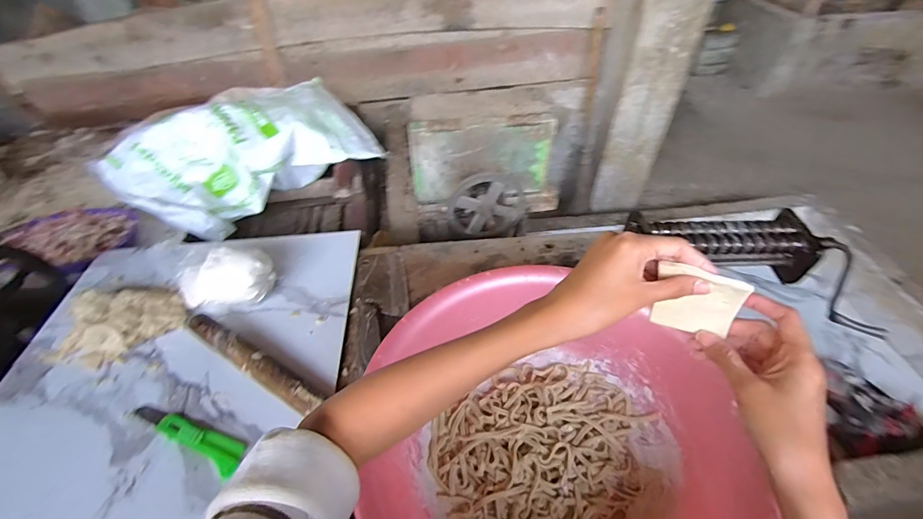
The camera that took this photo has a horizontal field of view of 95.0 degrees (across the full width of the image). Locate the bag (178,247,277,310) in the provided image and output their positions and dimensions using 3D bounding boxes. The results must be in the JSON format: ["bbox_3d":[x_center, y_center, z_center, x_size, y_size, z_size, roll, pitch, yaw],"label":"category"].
[{"bbox_3d":[-0.390,0.029,0.685,0.148,0.071,0.070,-1,46,-1],"label":"bag"}]

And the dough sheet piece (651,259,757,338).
[{"bbox_3d":[0.181,0.033,0.327,0.061,0.054,0.010,15,31,19],"label":"dough sheet piece"}]

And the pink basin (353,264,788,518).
[{"bbox_3d":[0.094,0.206,0.473,0.357,0.117,0.382,0,46,0],"label":"pink basin"}]

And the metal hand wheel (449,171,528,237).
[{"bbox_3d":[0.069,-0.134,1.083,0.202,0.191,0.093,-6,46,-6],"label":"metal hand wheel"}]

